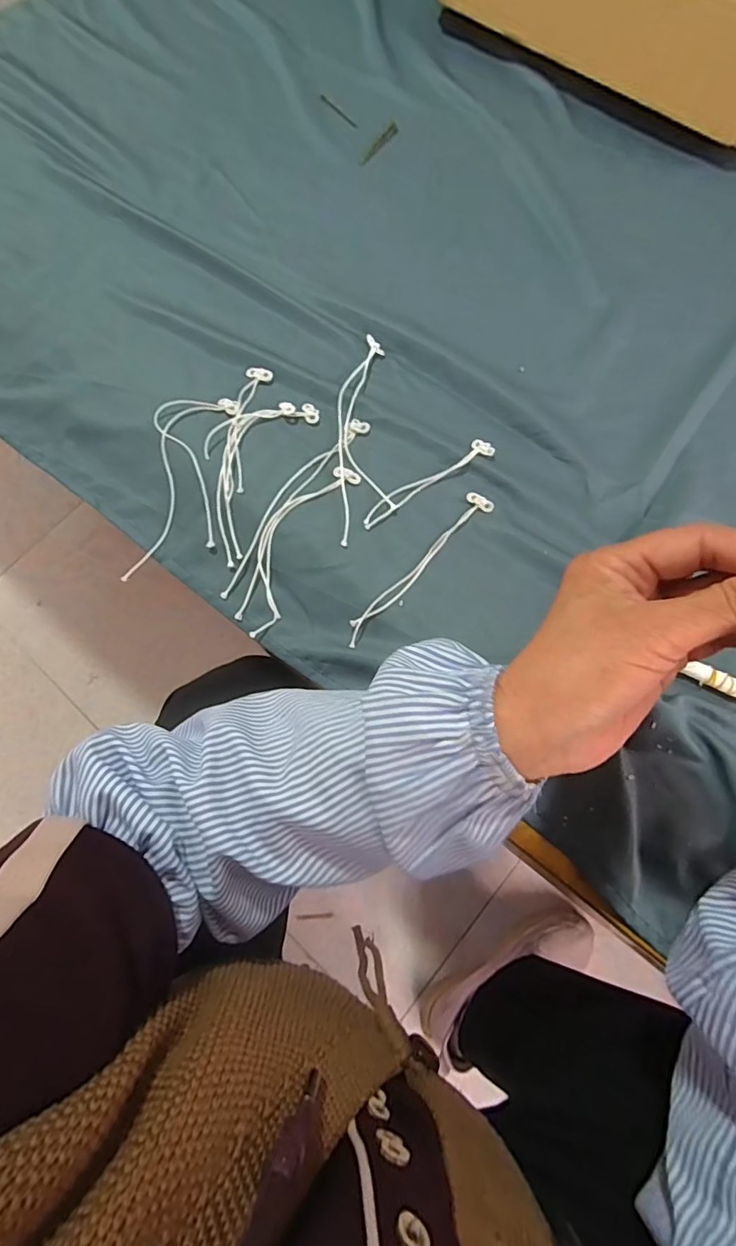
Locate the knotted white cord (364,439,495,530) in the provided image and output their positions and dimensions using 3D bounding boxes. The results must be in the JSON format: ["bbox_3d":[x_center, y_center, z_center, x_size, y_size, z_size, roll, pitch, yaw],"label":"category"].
[{"bbox_3d":[0.050,-0.119,0.432,0.135,0.007,0.018,-34,73,-9],"label":"knotted white cord"}]

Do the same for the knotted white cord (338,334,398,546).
[{"bbox_3d":[-0.003,-0.166,0.448,0.044,0.006,0.215,-2,71,1],"label":"knotted white cord"}]

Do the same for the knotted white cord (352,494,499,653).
[{"bbox_3d":[0.042,-0.046,0.404,0.022,0.004,0.168,39,76,14],"label":"knotted white cord"}]

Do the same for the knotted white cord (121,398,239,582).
[{"bbox_3d":[-0.158,-0.118,0.437,0.071,0.021,0.170,4,71,3],"label":"knotted white cord"}]

